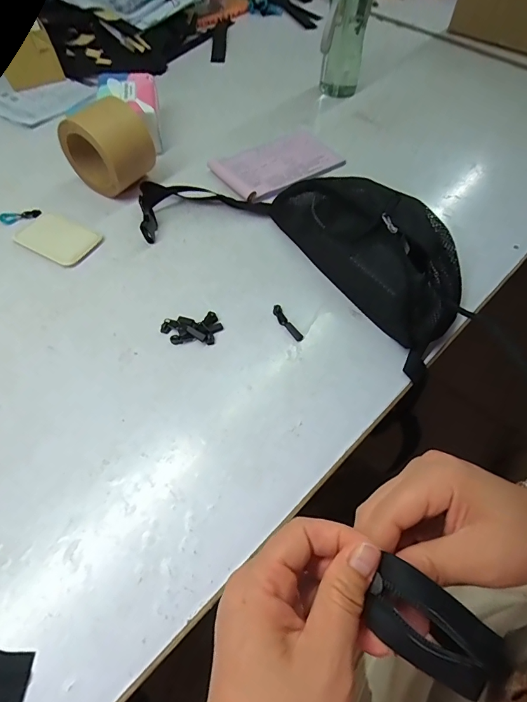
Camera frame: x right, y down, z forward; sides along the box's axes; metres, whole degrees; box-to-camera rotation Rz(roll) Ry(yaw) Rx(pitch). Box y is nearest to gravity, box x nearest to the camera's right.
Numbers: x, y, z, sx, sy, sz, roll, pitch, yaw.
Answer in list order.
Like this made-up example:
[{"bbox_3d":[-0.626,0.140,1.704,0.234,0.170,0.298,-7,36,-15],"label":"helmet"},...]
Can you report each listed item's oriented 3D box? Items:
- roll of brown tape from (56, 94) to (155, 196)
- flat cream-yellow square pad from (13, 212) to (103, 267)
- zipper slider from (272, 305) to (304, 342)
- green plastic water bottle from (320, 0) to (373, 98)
[{"bbox_3d":[-0.214,-0.283,0.532,0.114,0.115,0.073,28,61,15],"label":"roll of brown tape"},{"bbox_3d":[-0.276,-0.152,0.511,0.109,0.007,0.067,26,61,13],"label":"flat cream-yellow square pad"},{"bbox_3d":[0.027,-0.033,0.447,0.012,0.006,0.055,-26,63,-17],"label":"zipper slider"},{"bbox_3d":[0.144,-0.560,0.668,0.071,0.219,0.068,11,58,5],"label":"green plastic water bottle"}]

